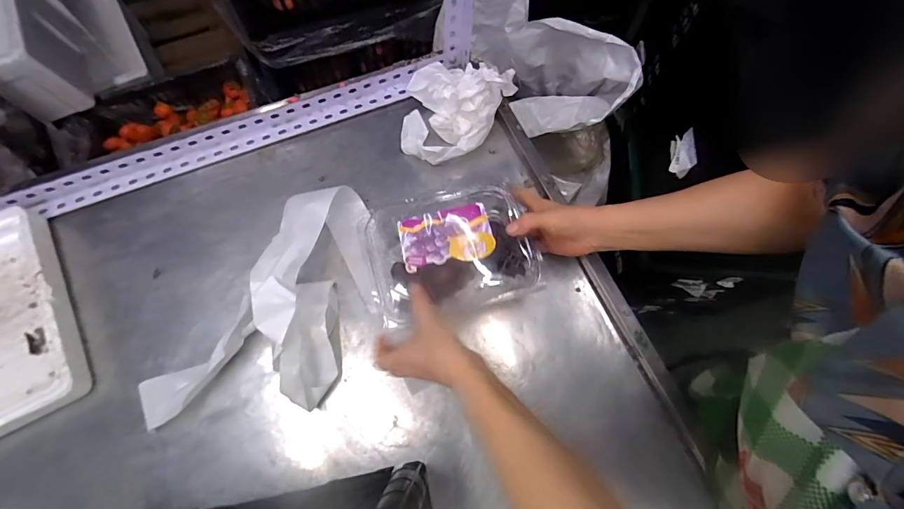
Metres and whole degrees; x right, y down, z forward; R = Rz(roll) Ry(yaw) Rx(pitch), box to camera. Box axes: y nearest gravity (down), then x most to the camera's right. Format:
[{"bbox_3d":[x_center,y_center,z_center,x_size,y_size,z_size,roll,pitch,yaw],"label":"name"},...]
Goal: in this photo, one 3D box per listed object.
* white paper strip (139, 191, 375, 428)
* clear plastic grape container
[{"bbox_3d":[-0.202,0.064,0.493,0.175,0.097,0.343,29,72,9],"label":"white paper strip"},{"bbox_3d":[-0.002,-0.003,0.488,0.190,0.061,0.122,-12,71,-5],"label":"clear plastic grape container"}]

